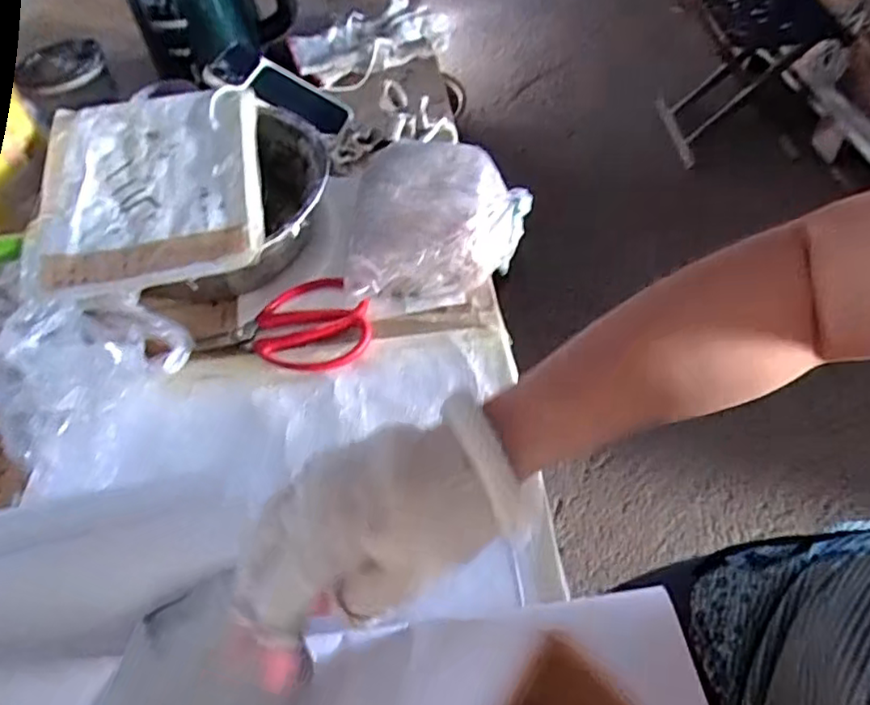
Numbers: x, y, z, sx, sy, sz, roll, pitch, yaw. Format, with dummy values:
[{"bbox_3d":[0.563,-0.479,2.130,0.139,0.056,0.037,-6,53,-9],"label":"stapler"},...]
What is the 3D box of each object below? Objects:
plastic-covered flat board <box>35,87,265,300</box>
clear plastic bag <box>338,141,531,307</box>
[{"bbox_3d":[-0.236,-0.152,0.532,0.173,0.022,0.253,-16,52,-7],"label":"plastic-covered flat board"},{"bbox_3d":[0.004,-0.108,0.539,0.147,0.066,0.160,2,52,7],"label":"clear plastic bag"}]

